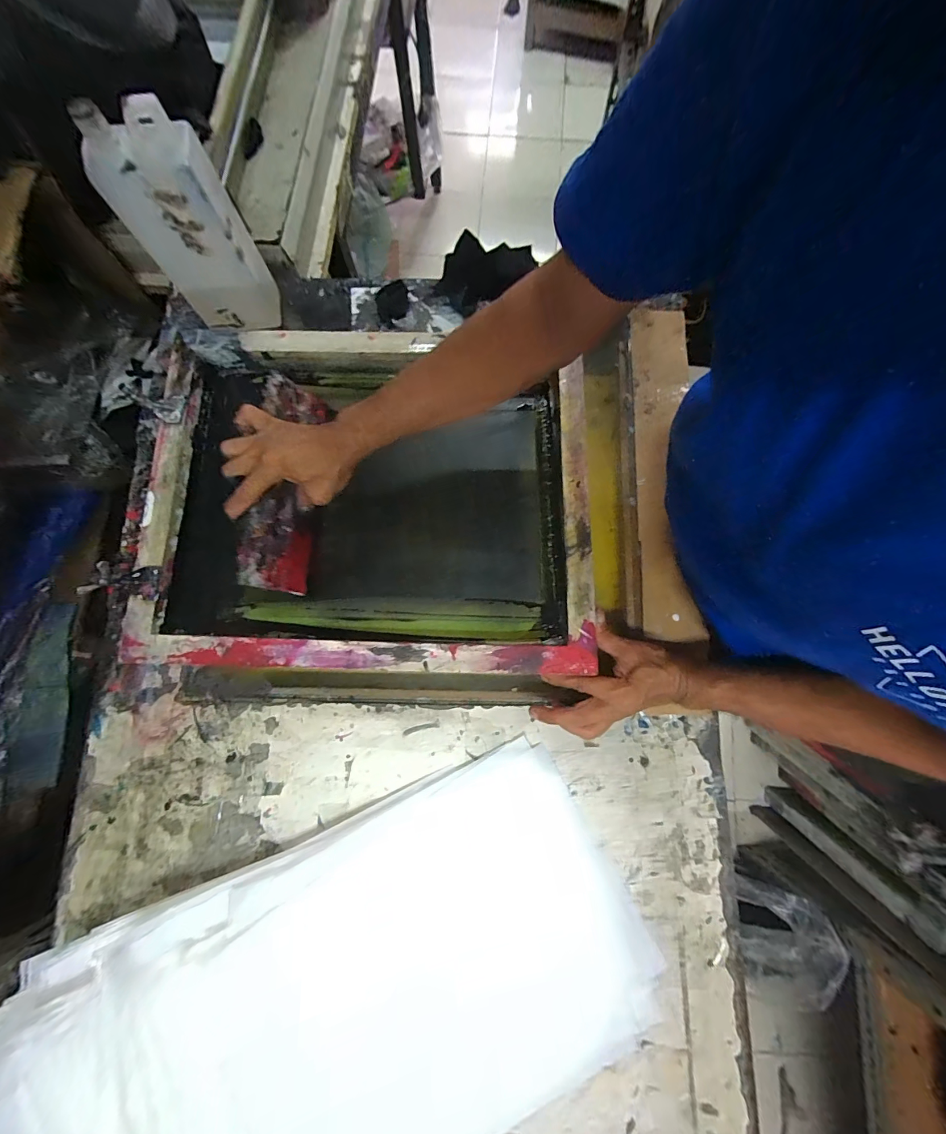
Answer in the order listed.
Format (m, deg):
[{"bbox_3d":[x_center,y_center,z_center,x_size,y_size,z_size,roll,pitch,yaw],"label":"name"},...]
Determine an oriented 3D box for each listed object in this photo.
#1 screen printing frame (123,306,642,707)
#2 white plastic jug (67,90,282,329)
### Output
[{"bbox_3d":[-0.099,-0.066,0.485,0.531,0.067,0.438,0,78,0],"label":"screen printing frame"},{"bbox_3d":[-0.306,-0.369,0.452,0.105,0.211,0.054,-8,78,-2],"label":"white plastic jug"}]

